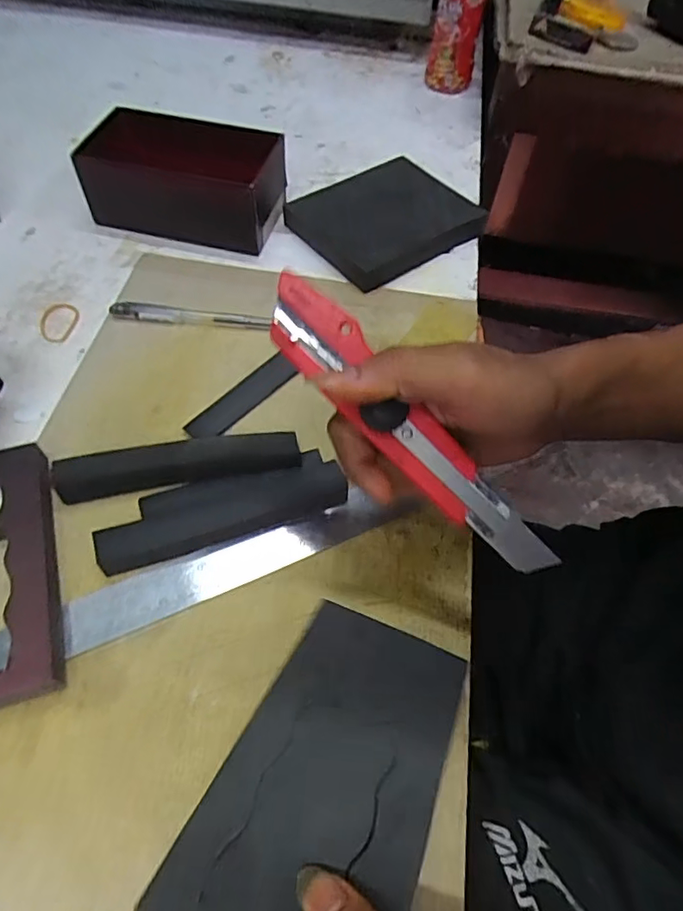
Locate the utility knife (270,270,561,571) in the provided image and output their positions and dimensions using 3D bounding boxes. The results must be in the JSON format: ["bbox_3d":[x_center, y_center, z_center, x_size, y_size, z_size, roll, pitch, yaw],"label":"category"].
[{"bbox_3d":[0.030,-0.011,0.252,0.031,0.020,0.178,-43,91,4],"label":"utility knife"}]

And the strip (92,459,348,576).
[{"bbox_3d":[-0.068,0.037,0.329,0.149,0.014,0.028,-17,59,-14],"label":"strip"}]

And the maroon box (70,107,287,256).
[{"bbox_3d":[-0.134,-0.250,0.484,0.159,0.066,0.098,13,56,5],"label":"maroon box"}]

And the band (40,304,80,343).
[{"bbox_3d":[-0.220,-0.103,0.424,0.029,0.004,0.041,3,56,-2],"label":"band"}]

